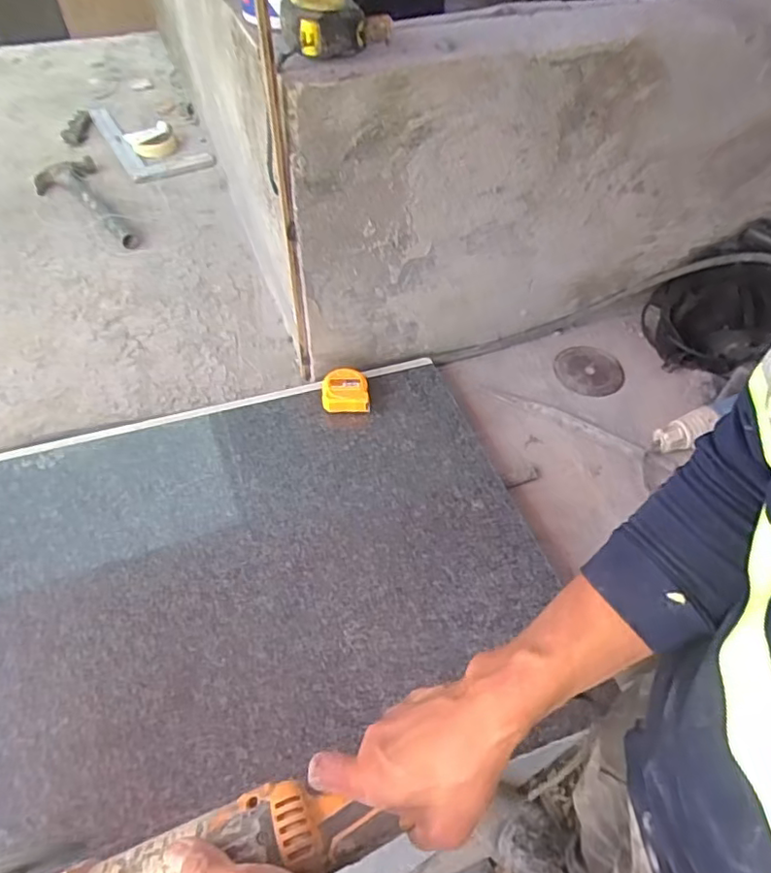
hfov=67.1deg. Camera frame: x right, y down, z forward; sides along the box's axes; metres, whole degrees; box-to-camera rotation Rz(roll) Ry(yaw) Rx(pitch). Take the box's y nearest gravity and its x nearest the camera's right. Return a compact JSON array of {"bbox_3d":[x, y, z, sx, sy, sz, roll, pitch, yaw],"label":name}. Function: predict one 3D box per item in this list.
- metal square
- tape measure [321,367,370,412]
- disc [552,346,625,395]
[{"bbox_3d":[-0.511,-0.644,1.243,0.161,0.019,0.349,-26,56,-21],"label":"metal square"},{"bbox_3d":[-0.051,-0.059,0.755,0.059,0.031,0.056,-1,51,-2],"label":"tape measure"},{"bbox_3d":[0.297,-0.098,0.853,0.095,0.005,0.095,1,51,-1],"label":"disc"}]

